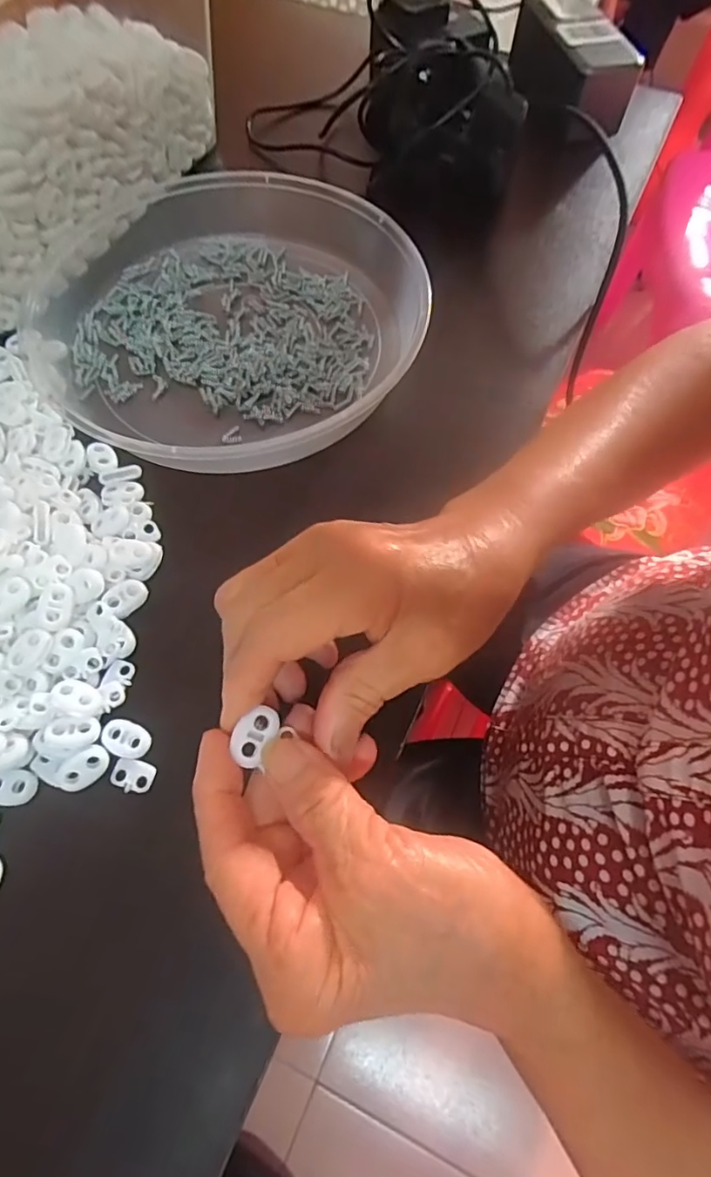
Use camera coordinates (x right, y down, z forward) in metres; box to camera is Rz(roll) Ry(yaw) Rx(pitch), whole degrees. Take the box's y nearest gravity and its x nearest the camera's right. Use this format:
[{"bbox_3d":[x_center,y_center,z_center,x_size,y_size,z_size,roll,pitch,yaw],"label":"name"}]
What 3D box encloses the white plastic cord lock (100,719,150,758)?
[{"bbox_3d":[-0.105,0.069,0.253,0.022,0.004,0.015,24,67,9],"label":"white plastic cord lock"}]

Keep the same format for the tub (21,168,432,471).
[{"bbox_3d":[-0.092,-0.187,0.351,0.229,0.041,0.243,1,66,-1],"label":"tub"}]

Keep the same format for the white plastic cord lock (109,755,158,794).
[{"bbox_3d":[-0.100,0.084,0.249,0.018,0.004,0.014,13,66,4],"label":"white plastic cord lock"}]

